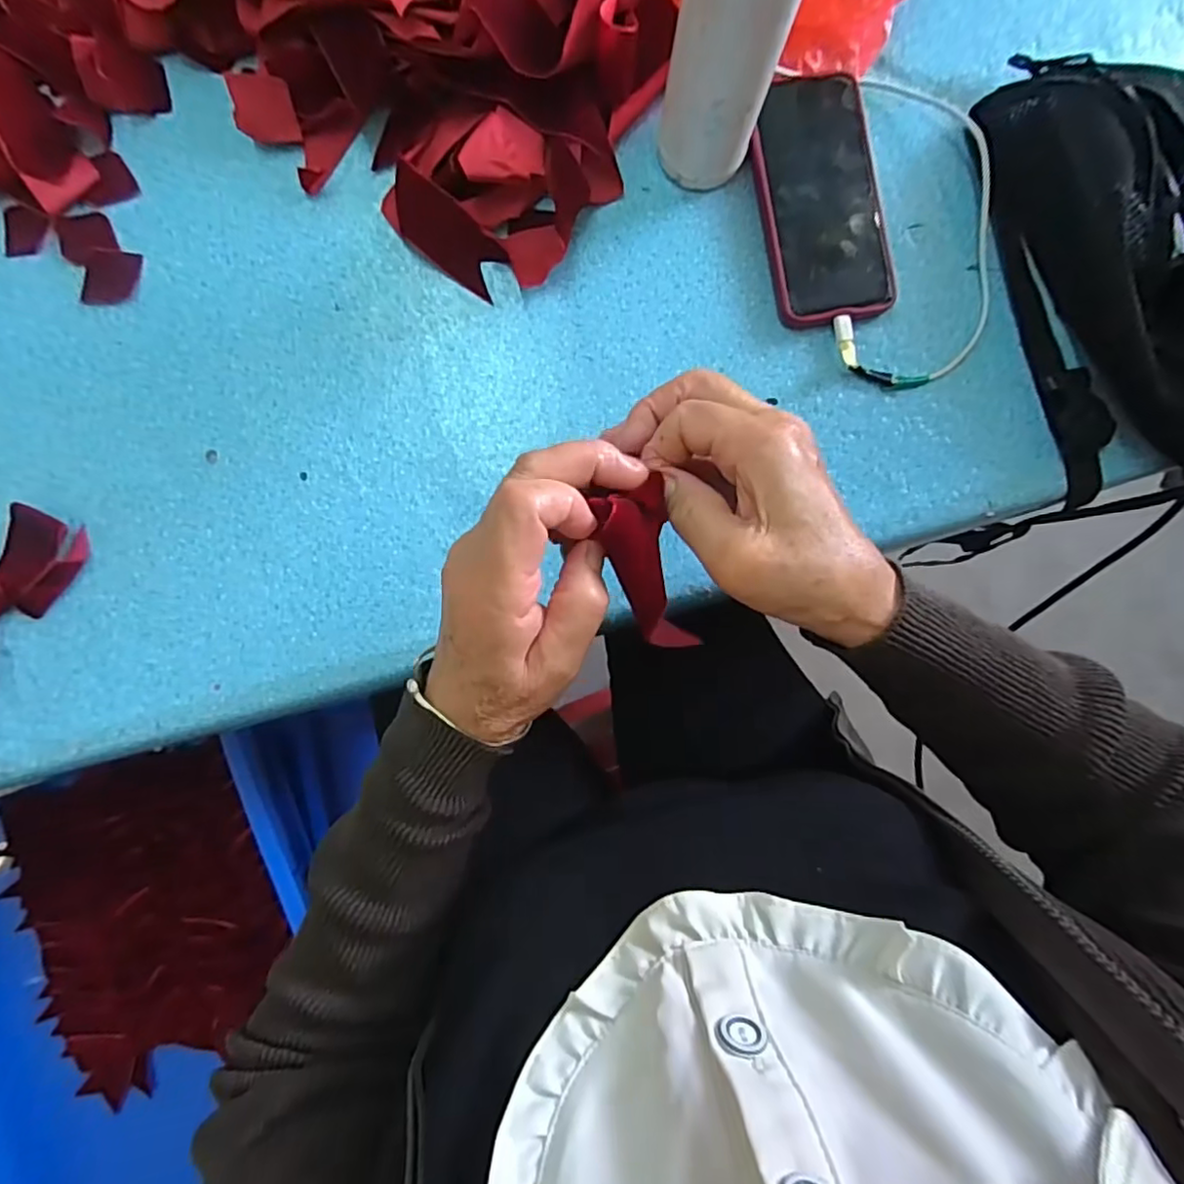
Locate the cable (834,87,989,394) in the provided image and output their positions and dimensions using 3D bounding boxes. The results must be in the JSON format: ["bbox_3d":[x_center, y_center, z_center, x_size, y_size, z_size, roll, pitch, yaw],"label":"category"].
[{"bbox_3d":[0.222,-0.239,0.417,0.104,0.015,0.208,9,88,-3],"label":"cable"}]

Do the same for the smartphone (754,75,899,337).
[{"bbox_3d":[0.151,-0.259,0.415,0.076,0.018,0.160,-9,89,-3],"label":"smartphone"}]

